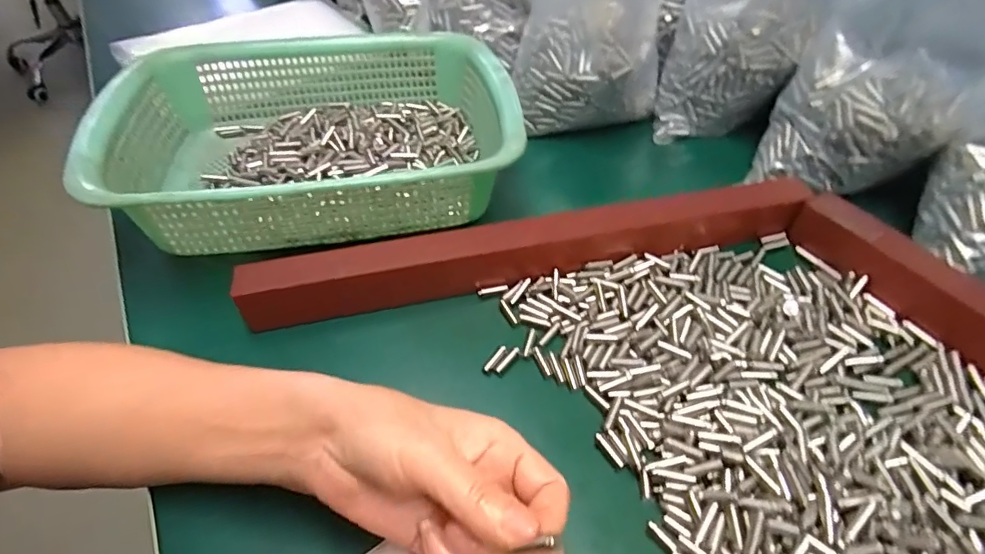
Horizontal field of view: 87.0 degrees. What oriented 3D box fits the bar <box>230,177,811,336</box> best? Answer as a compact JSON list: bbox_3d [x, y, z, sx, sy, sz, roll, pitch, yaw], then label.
[{"bbox_3d":[0.030,-0.022,0.356,0.383,0.041,0.027,-11,50,-7],"label":"bar"}]

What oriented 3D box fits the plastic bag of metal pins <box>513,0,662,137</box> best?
[{"bbox_3d":[0.094,-0.254,0.472,0.129,0.080,0.238,6,95,7],"label":"plastic bag of metal pins"}]

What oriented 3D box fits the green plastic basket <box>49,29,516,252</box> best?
[{"bbox_3d":[-0.135,-0.119,0.420,0.297,0.078,0.225,-12,51,-8],"label":"green plastic basket"}]

